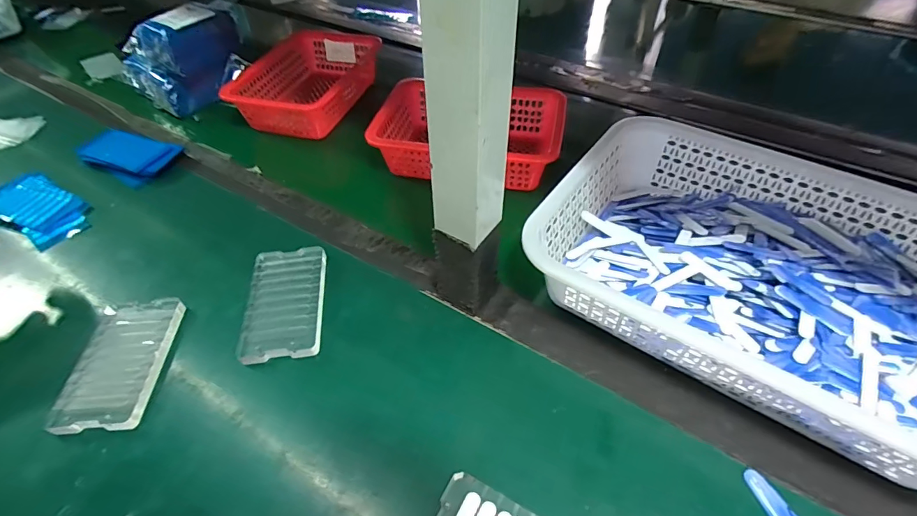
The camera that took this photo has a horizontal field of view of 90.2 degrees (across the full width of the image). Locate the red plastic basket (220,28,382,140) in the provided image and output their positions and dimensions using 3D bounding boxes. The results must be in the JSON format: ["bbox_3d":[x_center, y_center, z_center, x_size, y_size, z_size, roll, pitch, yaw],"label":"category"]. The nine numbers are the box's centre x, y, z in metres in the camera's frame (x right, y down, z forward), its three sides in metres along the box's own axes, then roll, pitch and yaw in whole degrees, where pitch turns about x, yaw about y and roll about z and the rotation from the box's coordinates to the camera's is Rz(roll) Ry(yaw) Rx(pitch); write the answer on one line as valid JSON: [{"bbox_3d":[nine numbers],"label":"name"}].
[{"bbox_3d":[-0.225,-0.264,0.694,0.164,0.067,0.242,14,50,14],"label":"red plastic basket"}]

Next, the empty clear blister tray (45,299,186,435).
[{"bbox_3d":[-0.289,0.086,0.391,0.066,0.015,0.120,-3,48,-1],"label":"empty clear blister tray"}]

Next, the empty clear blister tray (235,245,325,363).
[{"bbox_3d":[-0.164,0.040,0.433,0.069,0.016,0.121,-6,48,-3],"label":"empty clear blister tray"}]

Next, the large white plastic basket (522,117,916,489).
[{"bbox_3d":[0.259,0.010,0.399,0.349,0.079,0.248,27,54,24],"label":"large white plastic basket"}]

